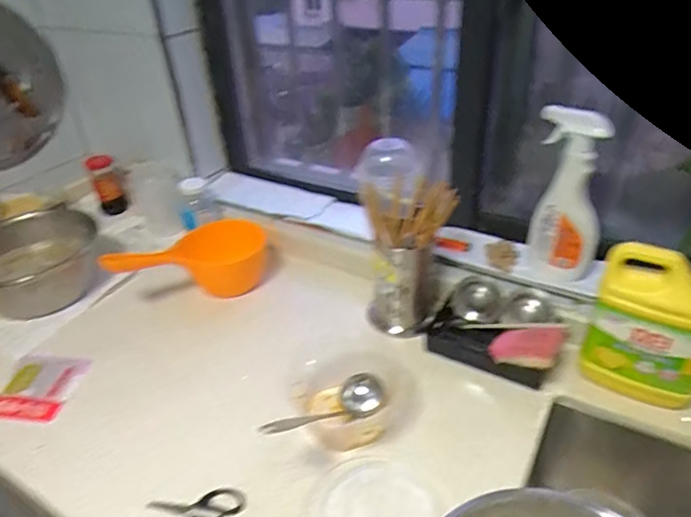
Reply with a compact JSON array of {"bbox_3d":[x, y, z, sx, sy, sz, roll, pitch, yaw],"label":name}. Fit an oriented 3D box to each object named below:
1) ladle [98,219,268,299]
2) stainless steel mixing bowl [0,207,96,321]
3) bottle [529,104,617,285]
[{"bbox_3d":[-0.294,0.004,0.938,0.292,0.116,0.112,-5,28,-39],"label":"ladle"},{"bbox_3d":[-0.598,0.014,0.981,0.251,0.111,0.261,-3,35,2],"label":"stainless steel mixing bowl"},{"bbox_3d":[0.340,-0.083,0.783,0.100,0.269,0.065,13,38,22],"label":"bottle"}]

